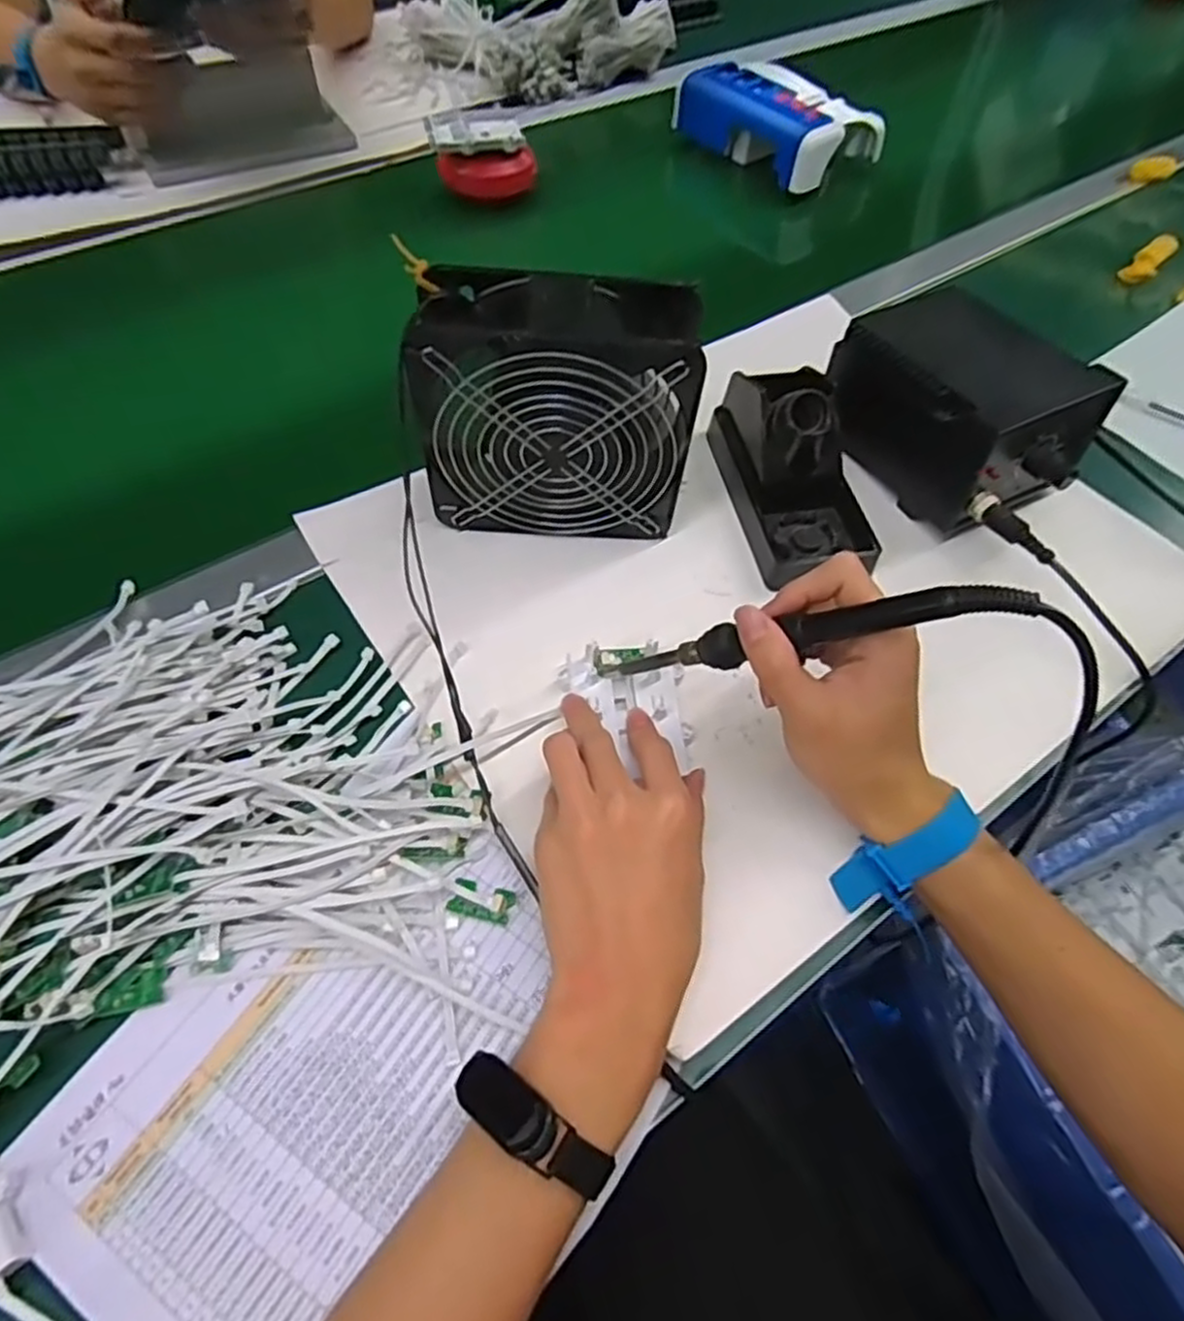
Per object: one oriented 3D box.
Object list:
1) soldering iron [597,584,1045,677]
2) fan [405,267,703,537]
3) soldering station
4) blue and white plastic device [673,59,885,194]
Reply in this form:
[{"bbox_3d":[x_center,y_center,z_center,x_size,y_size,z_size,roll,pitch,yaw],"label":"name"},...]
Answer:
[{"bbox_3d":[0.088,-0.009,0.347,0.213,0.026,0.021,-14,46,41],"label":"soldering iron"},{"bbox_3d":[-0.022,-0.139,0.440,0.153,0.153,0.063,0,57,-3],"label":"fan"},{"bbox_3d":[0.252,-0.173,0.513,0.126,0.088,0.163,-30,63,-20],"label":"soldering station"},{"bbox_3d":[0.196,-0.562,0.775,0.130,0.055,0.175,-37,66,-23],"label":"blue and white plastic device"}]

